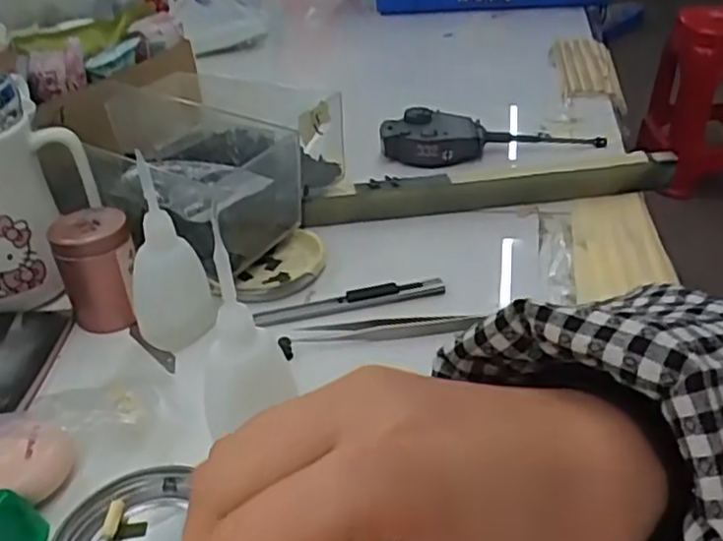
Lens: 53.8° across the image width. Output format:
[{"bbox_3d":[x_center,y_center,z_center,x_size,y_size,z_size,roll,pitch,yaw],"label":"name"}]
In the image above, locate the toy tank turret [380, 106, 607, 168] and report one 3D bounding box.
[{"bbox_3d":[0.112,-0.119,0.613,0.188,0.033,0.049,-4,33,-1],"label":"toy tank turret"}]

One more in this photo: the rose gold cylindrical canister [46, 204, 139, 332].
[{"bbox_3d":[-0.159,-0.001,0.431,0.043,0.065,0.034,-19,36,-23],"label":"rose gold cylindrical canister"}]

